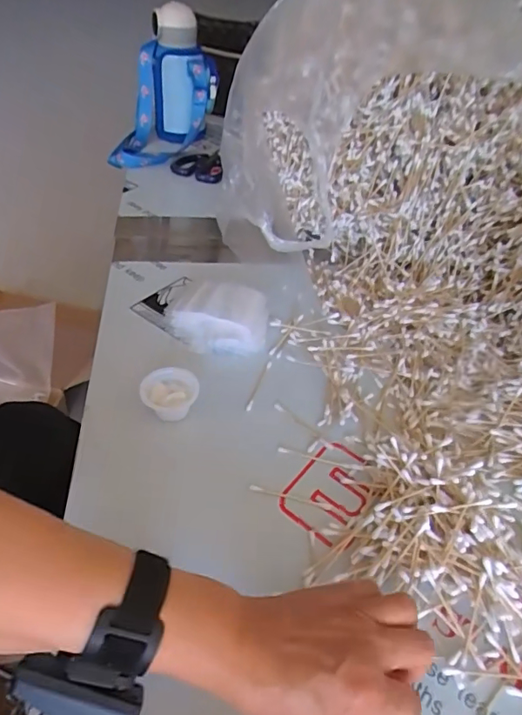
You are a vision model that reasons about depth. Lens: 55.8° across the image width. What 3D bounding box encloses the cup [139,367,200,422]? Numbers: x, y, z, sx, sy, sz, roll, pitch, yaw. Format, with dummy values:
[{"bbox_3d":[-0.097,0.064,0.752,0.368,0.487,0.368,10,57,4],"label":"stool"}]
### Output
[{"bbox_3d":[-0.088,0.038,0.478,0.052,0.034,0.047,-1,45,-7],"label":"cup"}]

